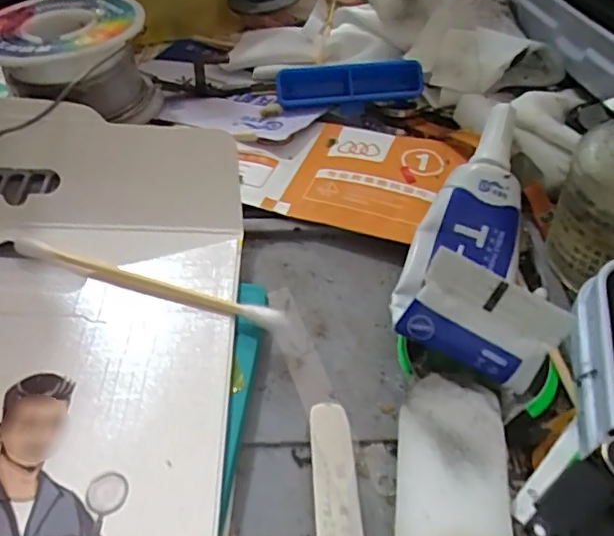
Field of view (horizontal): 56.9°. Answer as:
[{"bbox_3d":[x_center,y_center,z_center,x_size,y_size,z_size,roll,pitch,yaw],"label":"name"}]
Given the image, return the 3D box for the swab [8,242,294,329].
[{"bbox_3d":[-0.039,0.003,0.138,0.071,0.004,0.004,14,51,11],"label":"swab"}]

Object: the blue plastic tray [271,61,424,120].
[{"bbox_3d":[0.016,-0.064,0.198,0.052,0.008,0.016,-5,50,-5],"label":"blue plastic tray"}]

